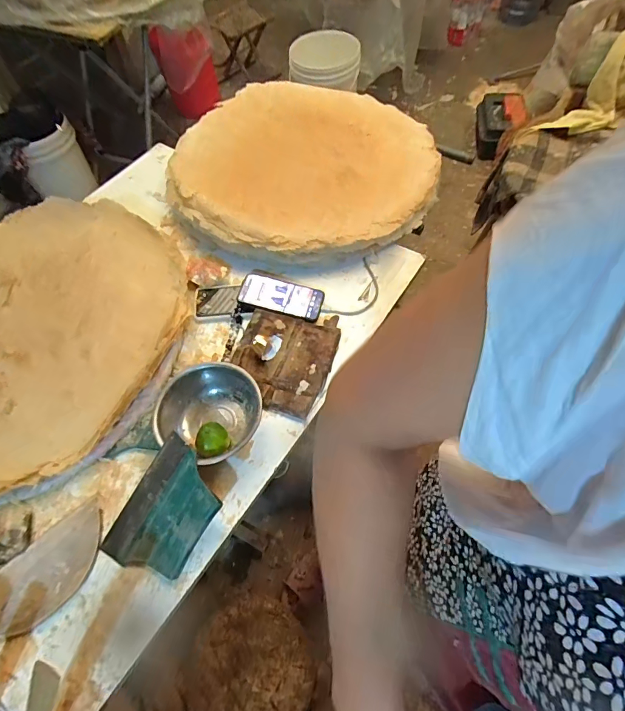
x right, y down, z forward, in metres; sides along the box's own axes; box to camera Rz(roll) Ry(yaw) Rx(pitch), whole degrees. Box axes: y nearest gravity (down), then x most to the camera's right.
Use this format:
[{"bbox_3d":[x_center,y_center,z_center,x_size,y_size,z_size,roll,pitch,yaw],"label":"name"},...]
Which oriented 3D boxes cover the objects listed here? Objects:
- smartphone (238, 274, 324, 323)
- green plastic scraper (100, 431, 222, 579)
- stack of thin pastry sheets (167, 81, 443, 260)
[{"bbox_3d":[-0.059,-0.116,0.796,0.158,0.011,0.079,17,59,2],"label":"smartphone"},{"bbox_3d":[-0.208,0.225,0.581,0.124,0.012,0.186,31,89,21],"label":"green plastic scraper"},{"bbox_3d":[-0.013,-0.464,0.947,0.578,0.075,0.584,7,62,6],"label":"stack of thin pastry sheets"}]

